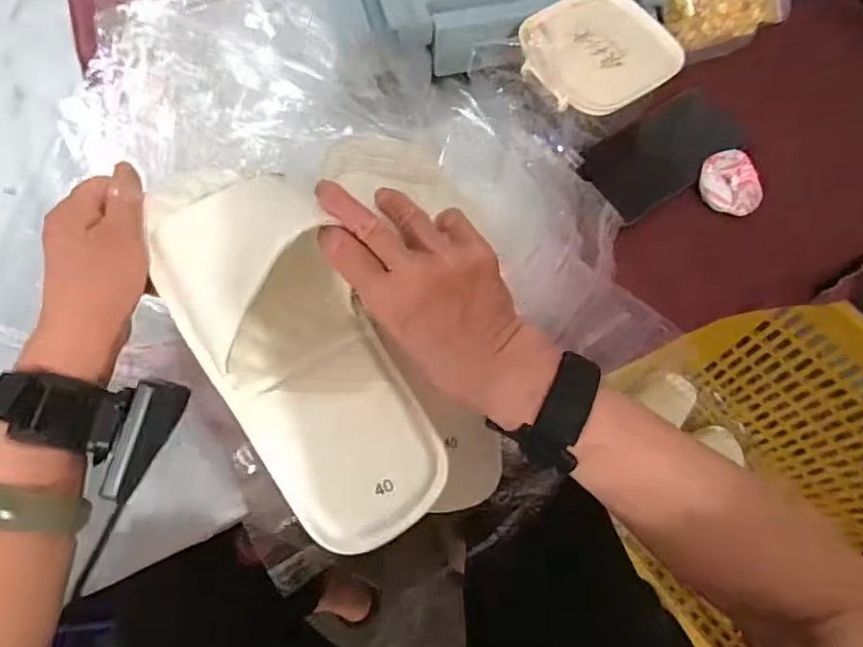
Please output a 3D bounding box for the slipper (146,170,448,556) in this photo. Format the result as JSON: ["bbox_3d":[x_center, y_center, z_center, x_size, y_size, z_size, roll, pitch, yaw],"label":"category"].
[{"bbox_3d":[-0.080,0.014,0.319,0.096,0.053,0.234,-31,82,-14],"label":"slipper"}]

